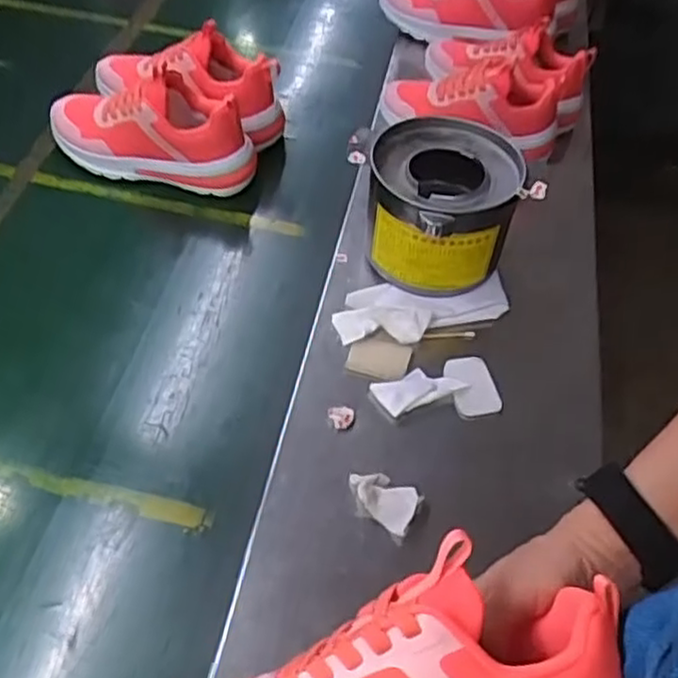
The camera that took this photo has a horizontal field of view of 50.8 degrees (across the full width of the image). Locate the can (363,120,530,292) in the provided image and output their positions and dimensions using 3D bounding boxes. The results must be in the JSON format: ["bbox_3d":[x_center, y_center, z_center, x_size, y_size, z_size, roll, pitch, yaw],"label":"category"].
[{"bbox_3d":[0.097,-0.126,0.695,0.137,0.108,0.151,6,51,2],"label":"can"}]

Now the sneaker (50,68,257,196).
[{"bbox_3d":[-0.213,-0.237,0.793,0.242,0.105,0.069,14,52,8],"label":"sneaker"}]

